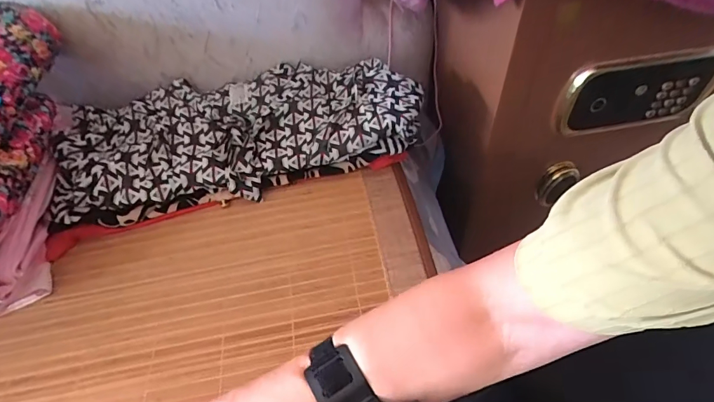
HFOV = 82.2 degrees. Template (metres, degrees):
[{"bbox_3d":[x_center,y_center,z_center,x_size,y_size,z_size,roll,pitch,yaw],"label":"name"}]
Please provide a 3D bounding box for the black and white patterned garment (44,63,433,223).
[{"bbox_3d":[-0.157,-0.099,0.573,0.469,0.071,0.213,-10,49,-5],"label":"black and white patterned garment"}]

